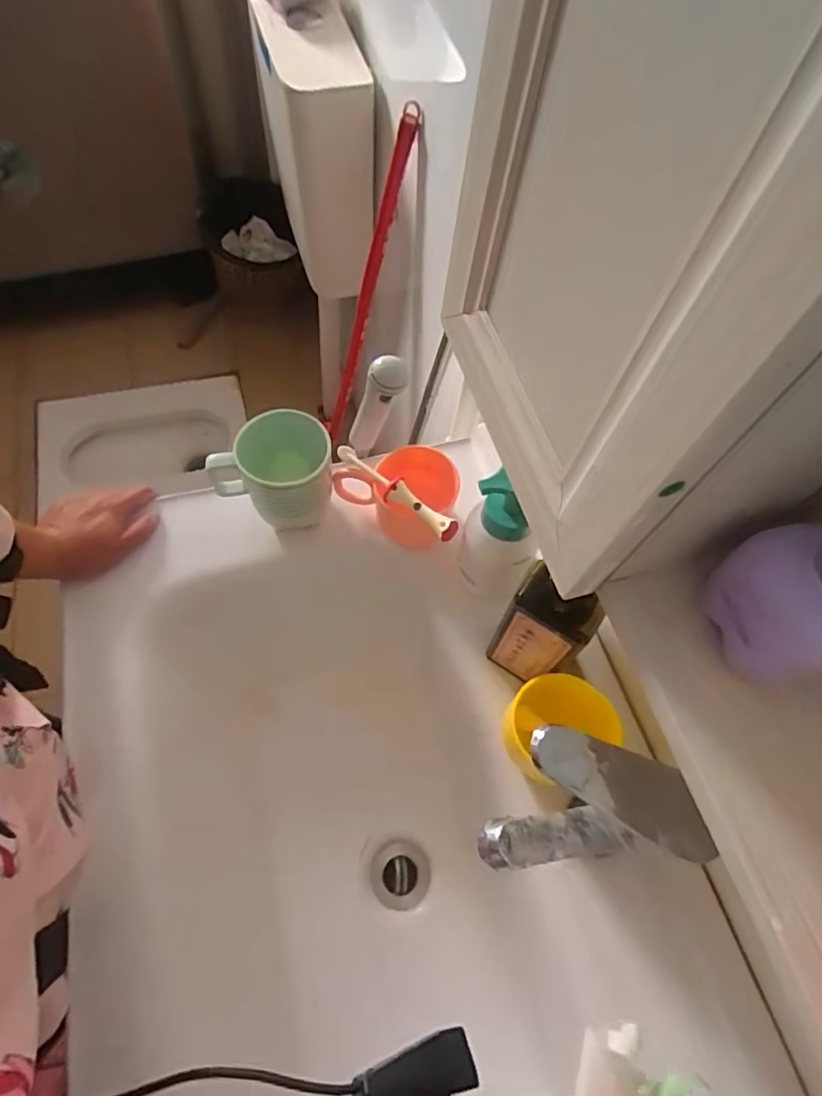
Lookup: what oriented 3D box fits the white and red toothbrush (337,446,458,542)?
[{"bbox_3d":[-0.016,-0.053,0.518,0.141,0.018,0.019,36,67,18],"label":"white and red toothbrush"}]

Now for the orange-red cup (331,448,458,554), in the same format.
[{"bbox_3d":[-0.012,-0.051,0.556,0.120,0.082,0.085,22,63,6],"label":"orange-red cup"}]

